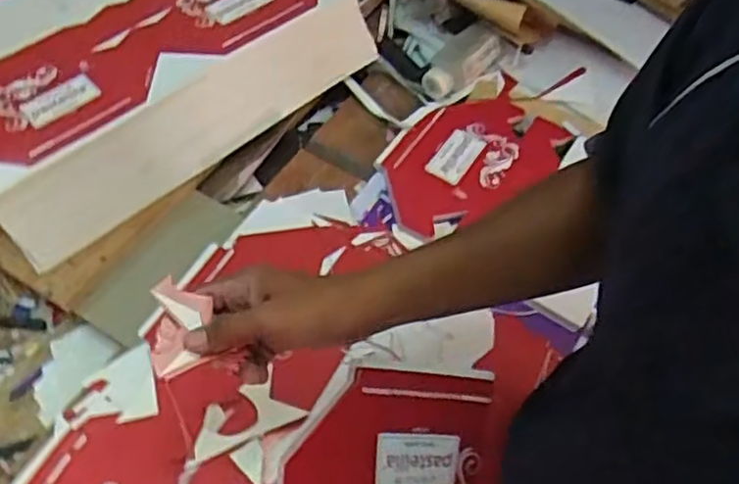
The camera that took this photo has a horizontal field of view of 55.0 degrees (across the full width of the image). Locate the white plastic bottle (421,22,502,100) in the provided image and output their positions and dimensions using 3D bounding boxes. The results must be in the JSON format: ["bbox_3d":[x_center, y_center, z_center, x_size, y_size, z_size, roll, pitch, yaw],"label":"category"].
[{"bbox_3d":[0.126,-0.252,0.998,0.133,0.041,0.053,-41,64,-10],"label":"white plastic bottle"}]

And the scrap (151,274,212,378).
[{"bbox_3d":[-0.140,0.062,0.516,0.037,0.009,0.069,2,76,0],"label":"scrap"}]

